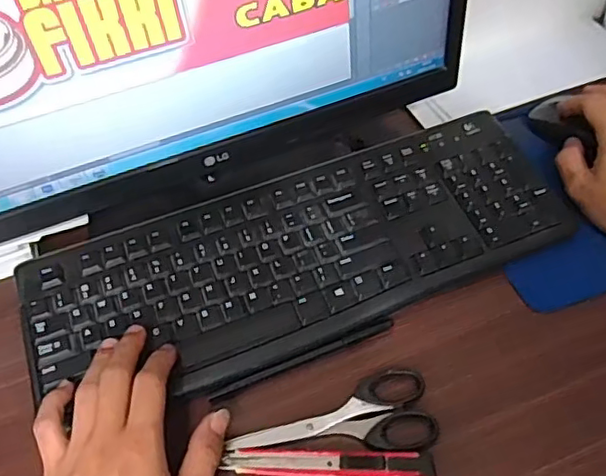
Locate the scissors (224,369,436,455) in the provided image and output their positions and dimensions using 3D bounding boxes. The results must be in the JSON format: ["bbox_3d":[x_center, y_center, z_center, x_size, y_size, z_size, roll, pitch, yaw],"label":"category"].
[{"bbox_3d":[0.020,0.129,0.403,0.139,0.007,0.054,-10,59,-5],"label":"scissors"}]

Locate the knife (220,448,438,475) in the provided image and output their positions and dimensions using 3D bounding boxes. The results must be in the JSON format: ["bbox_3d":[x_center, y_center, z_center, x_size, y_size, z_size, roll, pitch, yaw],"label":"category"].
[{"bbox_3d":[0.016,0.149,0.382,0.135,0.012,0.020,1,58,2],"label":"knife"}]

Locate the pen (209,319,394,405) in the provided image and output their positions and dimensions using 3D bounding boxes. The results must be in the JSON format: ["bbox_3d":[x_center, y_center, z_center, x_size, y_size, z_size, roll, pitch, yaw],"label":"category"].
[{"bbox_3d":[0.001,0.090,0.433,0.146,0.006,0.007,-22,60,-11],"label":"pen"}]

